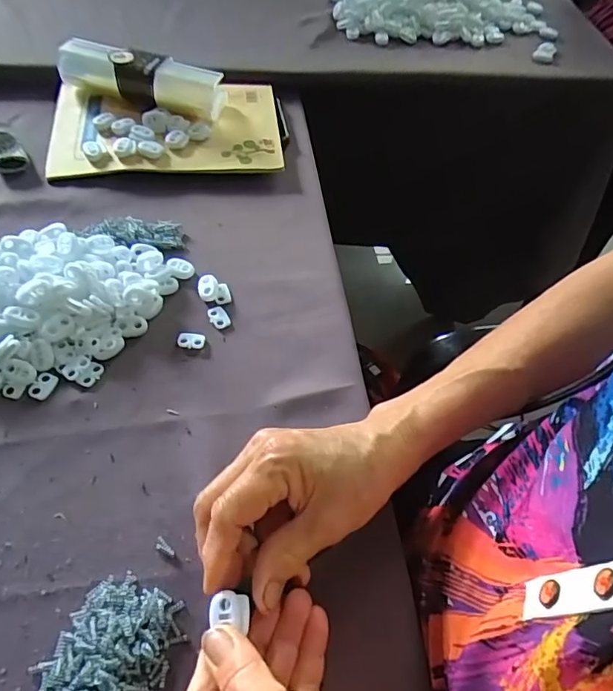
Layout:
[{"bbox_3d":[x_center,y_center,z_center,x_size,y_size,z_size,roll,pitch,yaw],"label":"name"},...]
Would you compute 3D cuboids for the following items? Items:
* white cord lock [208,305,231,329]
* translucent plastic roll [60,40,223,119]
[{"bbox_3d":[-0.065,-0.021,0.382,0.014,0.004,0.019,-19,59,-17],"label":"white cord lock"},{"bbox_3d":[-0.155,-0.253,0.488,0.159,0.039,0.045,13,56,4],"label":"translucent plastic roll"}]

